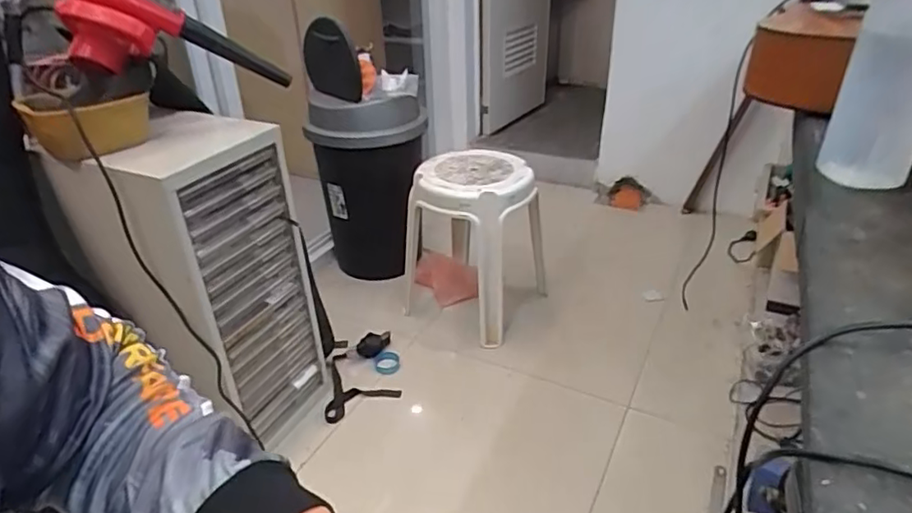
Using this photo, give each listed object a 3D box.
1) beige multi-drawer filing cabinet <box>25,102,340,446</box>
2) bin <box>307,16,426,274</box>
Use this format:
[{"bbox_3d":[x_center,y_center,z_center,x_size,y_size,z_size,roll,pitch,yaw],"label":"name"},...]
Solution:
[{"bbox_3d":[-0.526,0.043,1.295,0.336,0.651,0.353,11,33,21],"label":"beige multi-drawer filing cabinet"},{"bbox_3d":[-0.268,-0.278,1.874,0.354,0.779,0.390,-7,31,-9],"label":"bin"}]

